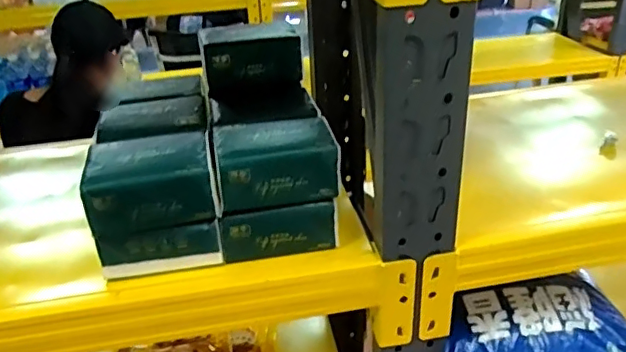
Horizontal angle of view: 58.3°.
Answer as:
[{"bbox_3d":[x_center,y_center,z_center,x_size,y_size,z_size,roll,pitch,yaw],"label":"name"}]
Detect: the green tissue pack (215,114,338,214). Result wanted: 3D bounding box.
[{"bbox_3d":[-0.040,-0.014,0.571,0.117,0.061,0.076,-9,29,-11],"label":"green tissue pack"}]

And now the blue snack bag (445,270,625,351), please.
[{"bbox_3d":[0.284,0.217,0.692,0.256,0.073,0.168,-6,29,-4],"label":"blue snack bag"}]

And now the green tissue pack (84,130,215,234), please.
[{"bbox_3d":[-0.160,0.006,0.548,0.118,0.064,0.078,-9,29,-11],"label":"green tissue pack"}]

